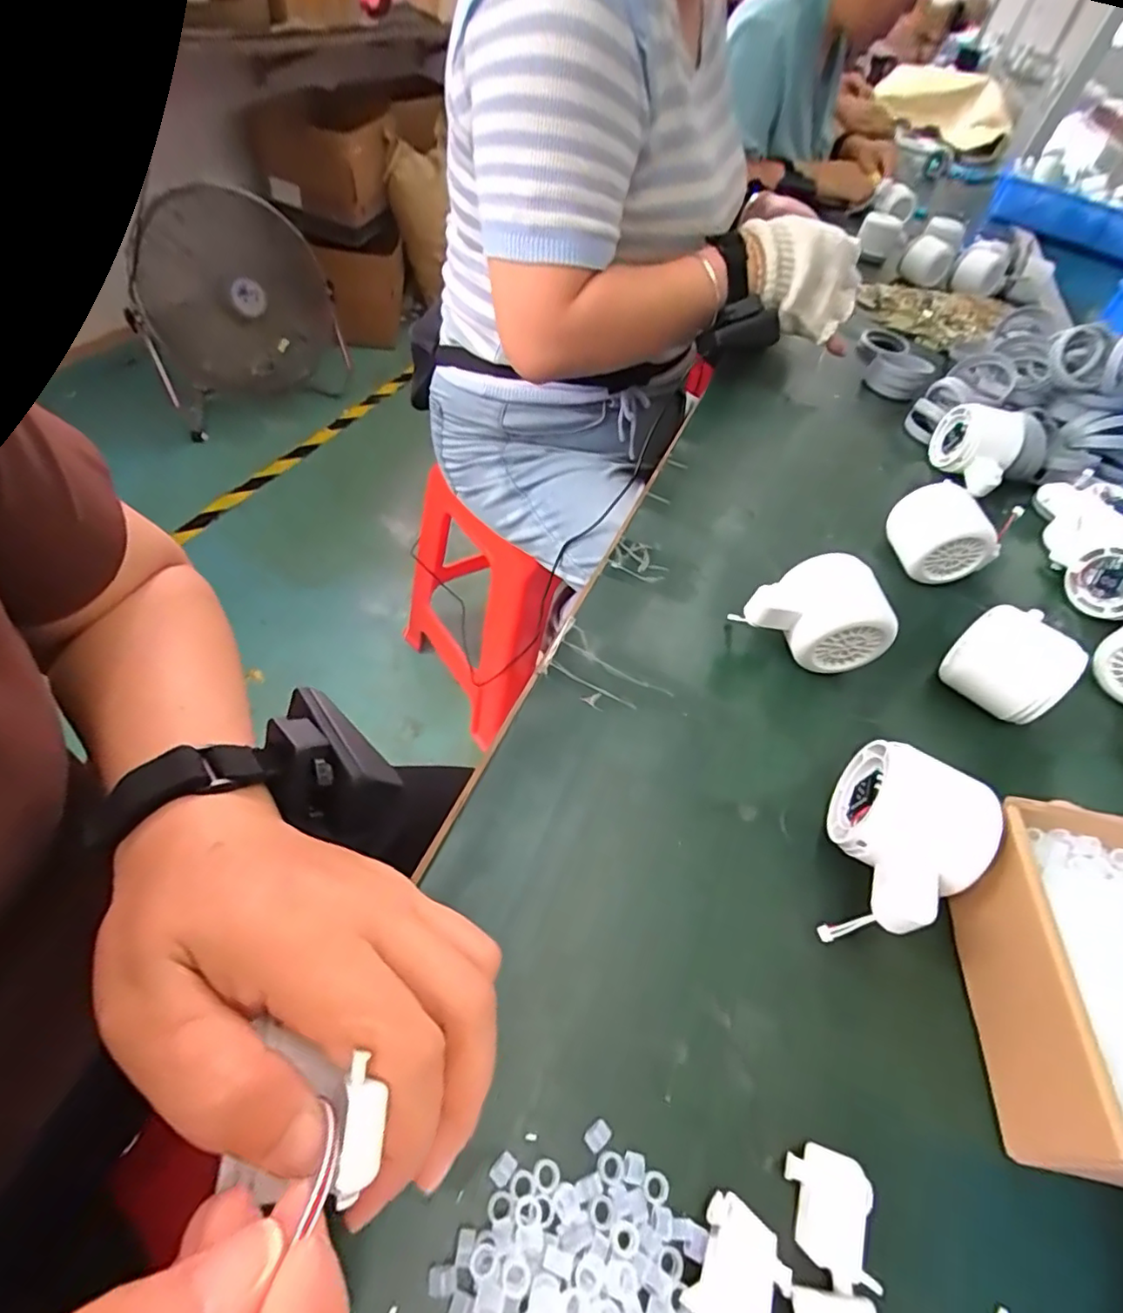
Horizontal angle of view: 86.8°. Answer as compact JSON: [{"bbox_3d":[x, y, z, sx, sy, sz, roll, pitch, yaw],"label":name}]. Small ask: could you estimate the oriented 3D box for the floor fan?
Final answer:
[{"bbox_3d":[-0.801,-0.870,1.491,0.470,0.437,0.239,-21,59,-25],"label":"floor fan"}]

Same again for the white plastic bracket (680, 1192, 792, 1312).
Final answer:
[{"bbox_3d":[0.057,0.201,0.192,0.028,0.005,0.034,33,53,15],"label":"white plastic bracket"}]

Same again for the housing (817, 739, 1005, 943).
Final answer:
[{"bbox_3d":[0.150,0.089,0.273,0.061,0.058,0.081,38,54,17],"label":"housing"}]

